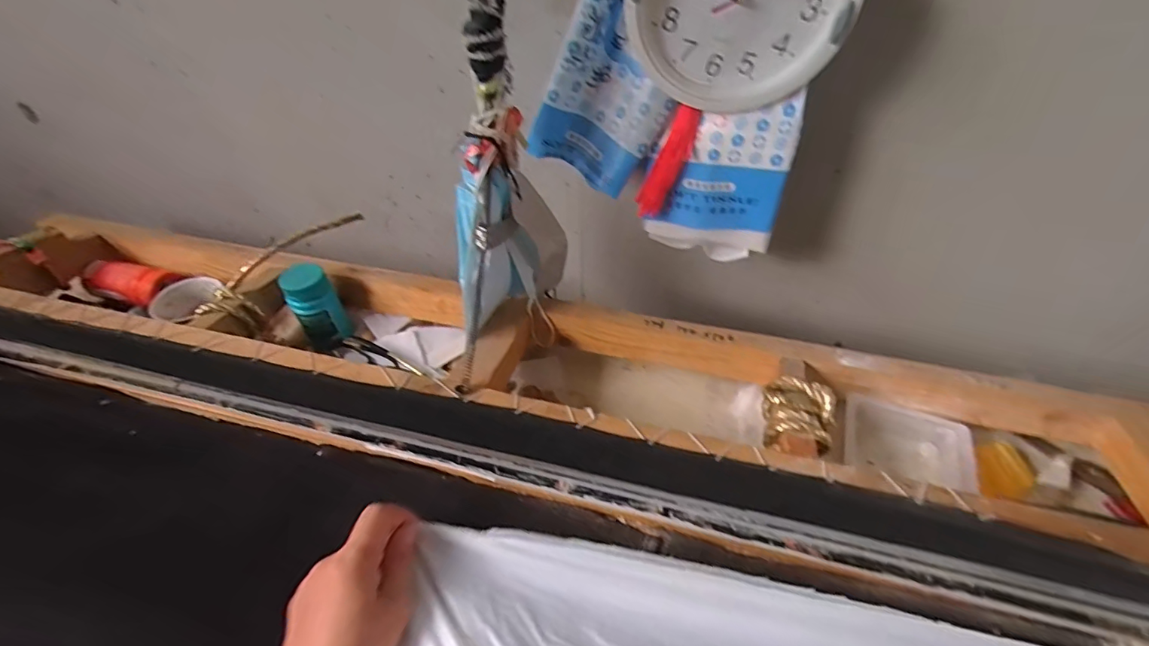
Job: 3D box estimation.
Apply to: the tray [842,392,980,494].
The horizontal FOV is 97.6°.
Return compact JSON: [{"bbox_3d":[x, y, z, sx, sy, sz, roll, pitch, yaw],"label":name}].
[{"bbox_3d":[0.293,0.110,0.453,0.098,0.041,0.071,14,48,16],"label":"tray"}]

